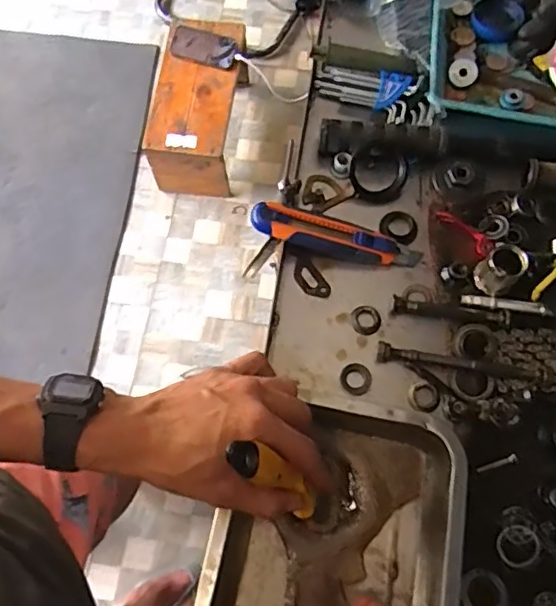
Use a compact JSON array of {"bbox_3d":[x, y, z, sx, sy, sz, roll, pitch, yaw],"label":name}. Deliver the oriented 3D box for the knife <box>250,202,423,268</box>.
[{"bbox_3d":[0.056,-0.060,0.556,0.165,0.025,0.038,14,71,-9],"label":"knife"}]

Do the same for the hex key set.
[{"bbox_3d":[0.102,-0.222,0.615,0.130,0.026,0.051,20,72,8],"label":"hex key set"}]

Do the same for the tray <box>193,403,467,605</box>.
[{"bbox_3d":[0.043,0.206,0.448,0.195,0.056,0.243,8,71,4],"label":"tray"}]

